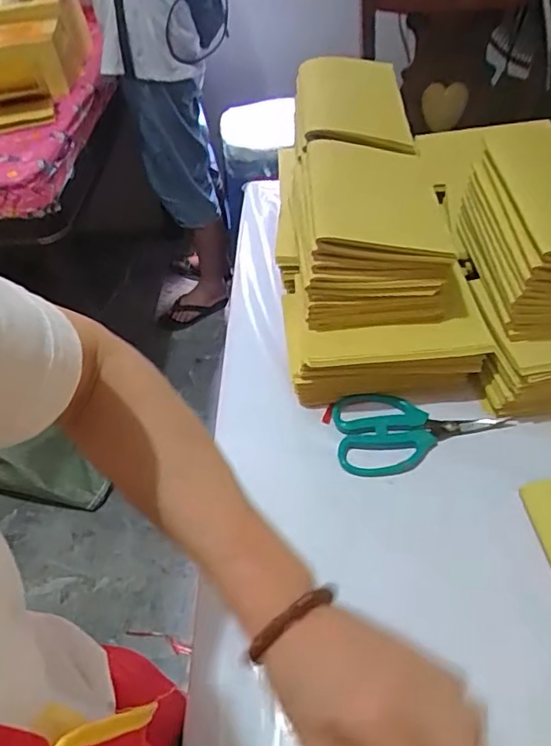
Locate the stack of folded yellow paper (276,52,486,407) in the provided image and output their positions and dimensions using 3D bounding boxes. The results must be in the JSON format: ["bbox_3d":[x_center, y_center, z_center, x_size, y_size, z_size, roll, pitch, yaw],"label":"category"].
[{"bbox_3d":[0.104,-0.175,0.582,0.184,0.150,0.419,1,49,7],"label":"stack of folded yellow paper"}]

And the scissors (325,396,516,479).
[{"bbox_3d":[0.128,0.050,0.481,0.149,0.011,0.080,-6,48,0],"label":"scissors"}]

